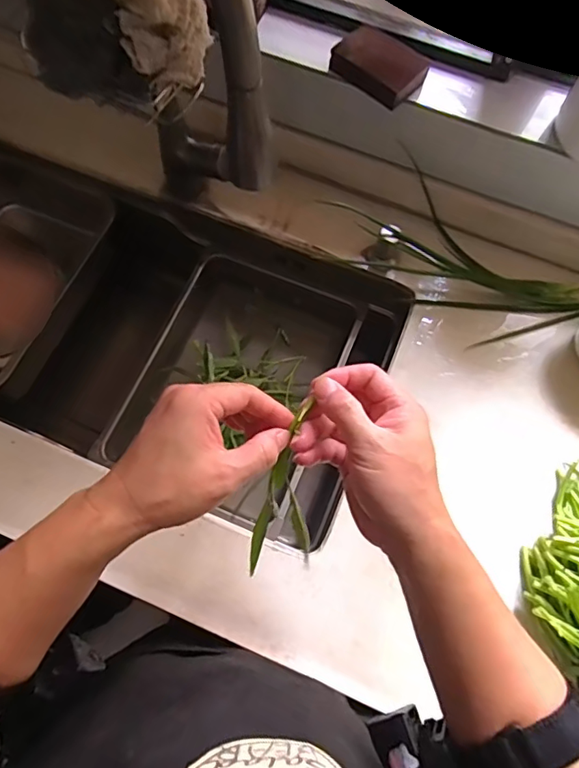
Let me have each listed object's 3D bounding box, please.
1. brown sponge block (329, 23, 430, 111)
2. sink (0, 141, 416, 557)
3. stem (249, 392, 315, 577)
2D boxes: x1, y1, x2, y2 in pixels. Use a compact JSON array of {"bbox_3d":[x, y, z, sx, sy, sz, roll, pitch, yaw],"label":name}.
[{"bbox_3d":[0.103,-0.368,0.575,0.097,0.017,0.077,40,73,12],"label":"brown sponge block"},{"bbox_3d":[-0.249,-0.084,0.723,0.670,0.177,0.382,21,70,6],"label":"sink"},{"bbox_3d":[0.003,0.084,0.376,0.043,0.013,0.150,18,110,5],"label":"stem"}]

